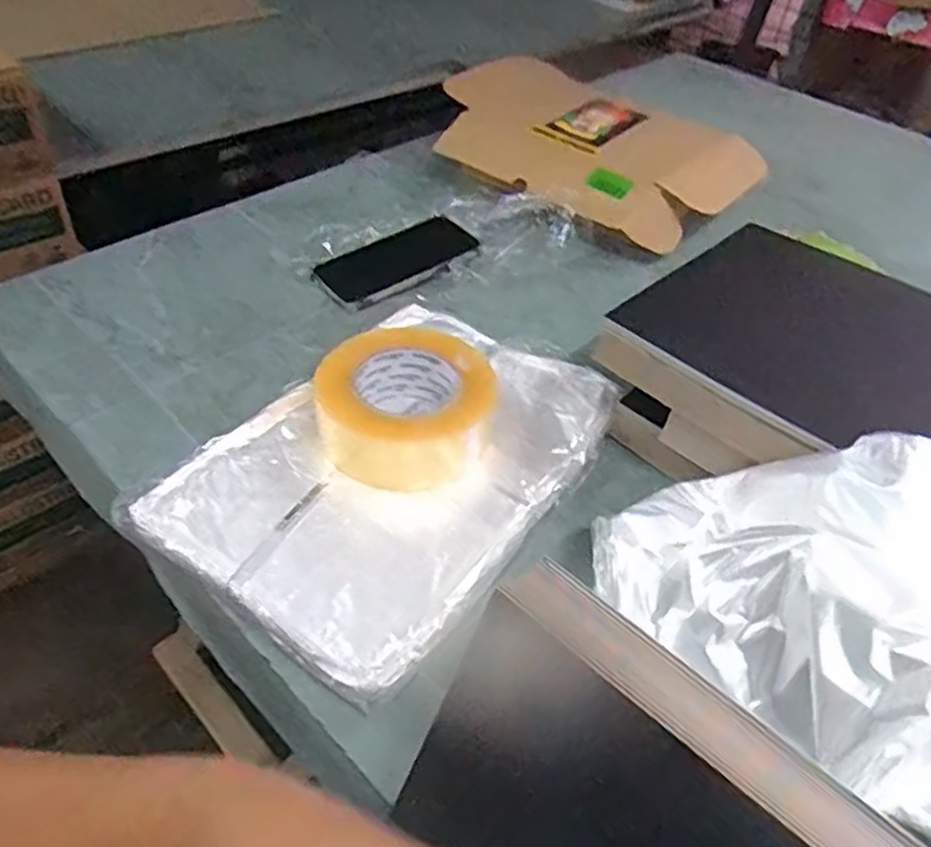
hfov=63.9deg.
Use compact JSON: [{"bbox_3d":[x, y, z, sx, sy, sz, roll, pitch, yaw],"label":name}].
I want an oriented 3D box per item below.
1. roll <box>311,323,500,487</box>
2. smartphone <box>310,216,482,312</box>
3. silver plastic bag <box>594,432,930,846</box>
[{"bbox_3d":[-0.045,-0.009,0.558,0.128,0.066,0.106,-5,46,-10],"label":"roll"},{"bbox_3d":[-0.073,-0.168,0.759,0.163,0.011,0.080,-33,60,-27],"label":"smartphone"},{"bbox_3d":[0.239,0.121,0.399,0.329,0.156,0.135,32,51,24],"label":"silver plastic bag"}]

